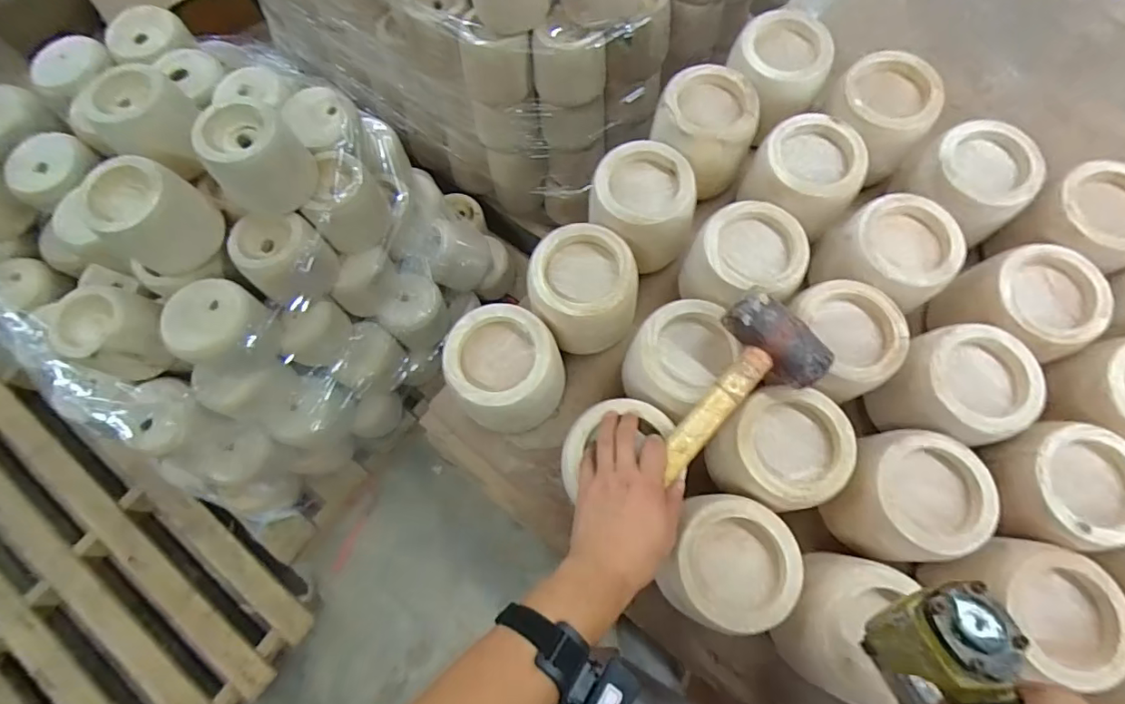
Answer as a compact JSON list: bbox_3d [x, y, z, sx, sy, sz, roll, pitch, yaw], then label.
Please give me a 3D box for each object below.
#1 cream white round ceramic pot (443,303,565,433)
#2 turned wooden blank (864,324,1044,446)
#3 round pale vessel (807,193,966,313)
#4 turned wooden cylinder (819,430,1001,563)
[{"bbox_3d":[-0.069,0.021,0.636,0.120,0.118,0.132,-33,75,-8],"label":"cream white round ceramic pot"},{"bbox_3d":[0.452,0.045,0.618,0.129,0.105,0.144,-14,74,-3],"label":"turned wooden blank"},{"bbox_3d":[0.402,-0.111,0.666,0.128,0.118,0.130,-9,73,-1],"label":"round pale vessel"},{"bbox_3d":[0.374,0.157,0.579,0.125,0.105,0.126,0,73,1],"label":"turned wooden cylinder"}]

